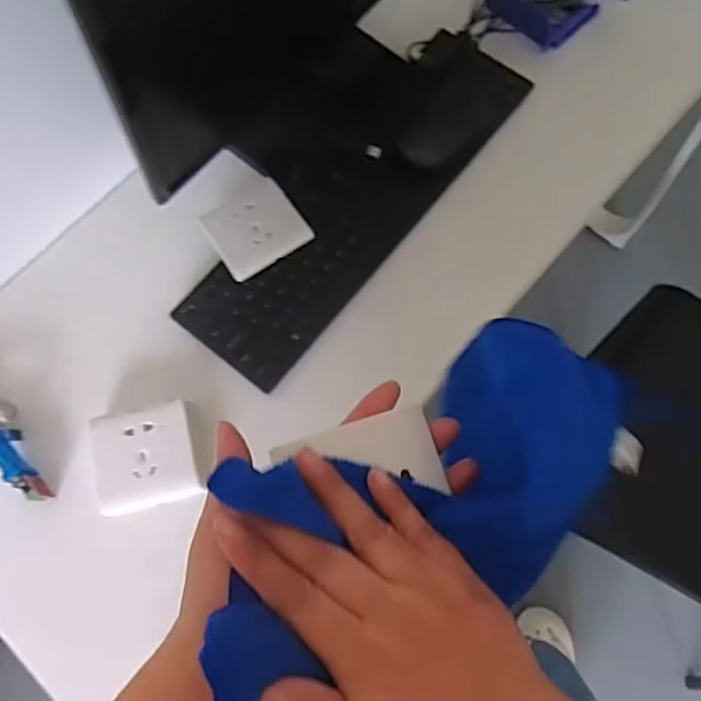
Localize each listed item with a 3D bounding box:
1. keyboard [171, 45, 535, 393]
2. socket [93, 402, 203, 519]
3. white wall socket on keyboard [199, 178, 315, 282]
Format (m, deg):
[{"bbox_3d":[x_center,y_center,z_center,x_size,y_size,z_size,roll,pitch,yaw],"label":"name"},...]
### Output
[{"bbox_3d":[0.011,-0.153,0.660,0.117,0.024,0.416,38,76,14],"label":"keyboard"},{"bbox_3d":[-0.181,0.095,0.592,0.088,0.027,0.088,-15,71,-3],"label":"socket"},{"bbox_3d":[-0.093,-0.120,0.651,0.086,0.013,0.079,-32,72,-9],"label":"white wall socket on keyboard"}]

